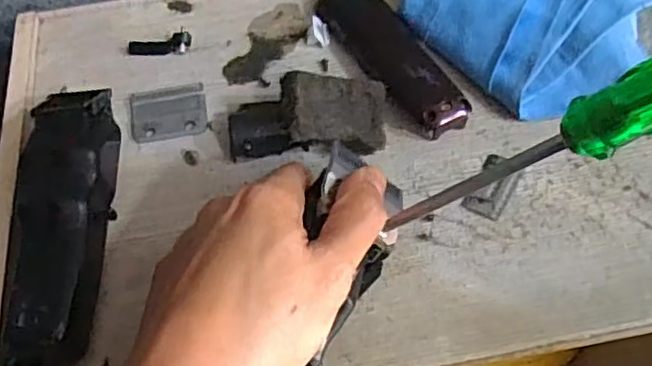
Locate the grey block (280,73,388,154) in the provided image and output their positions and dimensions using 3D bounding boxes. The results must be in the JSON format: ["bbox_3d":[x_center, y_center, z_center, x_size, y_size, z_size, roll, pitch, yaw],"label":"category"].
[{"bbox_3d":[0.005,-0.040,0.379,0.060,0.015,0.044,8,70,-14],"label":"grey block"}]

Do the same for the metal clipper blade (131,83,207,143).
[{"bbox_3d":[-0.099,-0.045,0.408,0.047,0.004,0.041,-6,54,-3],"label":"metal clipper blade"}]

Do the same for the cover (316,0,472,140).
[{"bbox_3d":[0.038,-0.086,0.418,0.044,0.020,0.141,-25,57,-15],"label":"cover"}]

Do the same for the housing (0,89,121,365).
[{"bbox_3d":[-0.138,0.020,0.341,0.048,0.039,0.157,-5,54,-2],"label":"housing"}]

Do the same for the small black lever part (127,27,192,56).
[{"bbox_3d":[-0.110,-0.092,0.433,0.040,0.012,0.011,-2,54,0],"label":"small black lever part"}]

